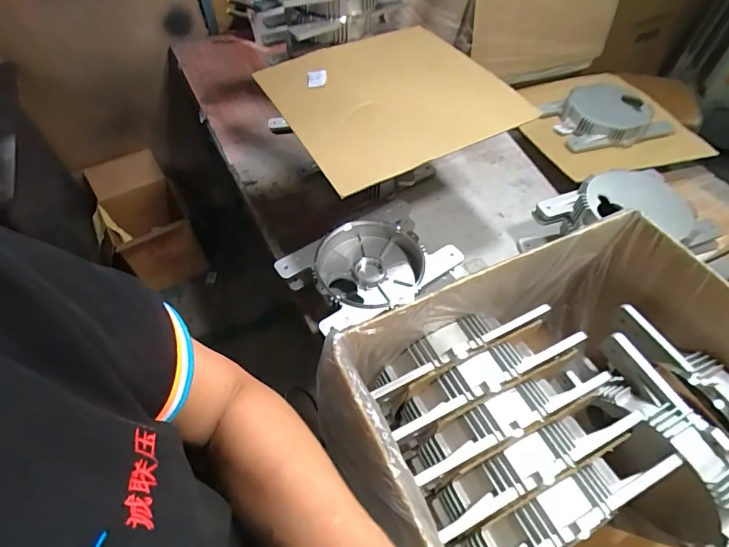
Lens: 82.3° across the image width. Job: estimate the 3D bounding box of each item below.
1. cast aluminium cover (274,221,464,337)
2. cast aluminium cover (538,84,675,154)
[{"bbox_3d":[0.007,-0.015,0.733,0.279,0.069,0.157,-27,59,-18],"label":"cast aluminium cover"},{"bbox_3d":[0.555,-0.373,0.973,0.243,0.065,0.175,-7,55,-5],"label":"cast aluminium cover"}]

